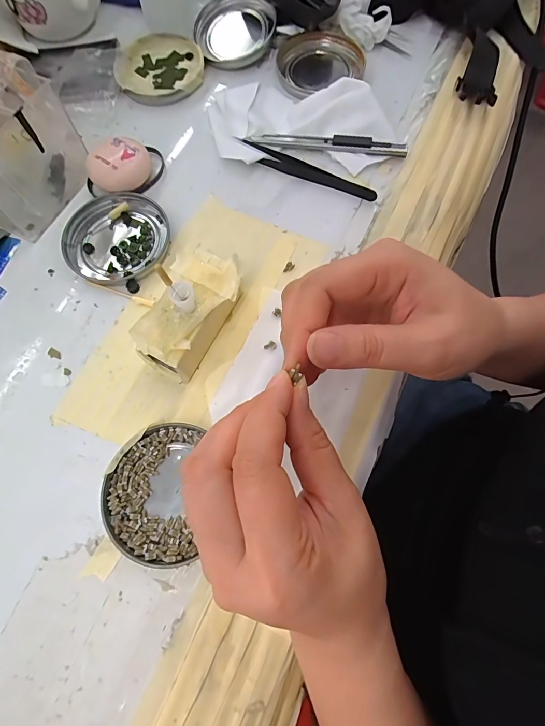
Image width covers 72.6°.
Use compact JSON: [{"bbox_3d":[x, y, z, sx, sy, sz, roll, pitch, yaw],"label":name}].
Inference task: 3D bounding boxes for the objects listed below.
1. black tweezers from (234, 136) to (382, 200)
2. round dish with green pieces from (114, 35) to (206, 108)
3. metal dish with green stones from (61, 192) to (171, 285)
[{"bbox_3d":[0.025,-0.156,0.299,0.124,0.006,0.016,28,75,10],"label":"black tweezers"},{"bbox_3d":[-0.102,-0.269,0.341,0.077,0.012,0.076,-7,72,0],"label":"round dish with green pieces"},{"bbox_3d":[-0.122,-0.096,0.285,0.077,0.008,0.075,-1,71,2],"label":"metal dish with green stones"}]

